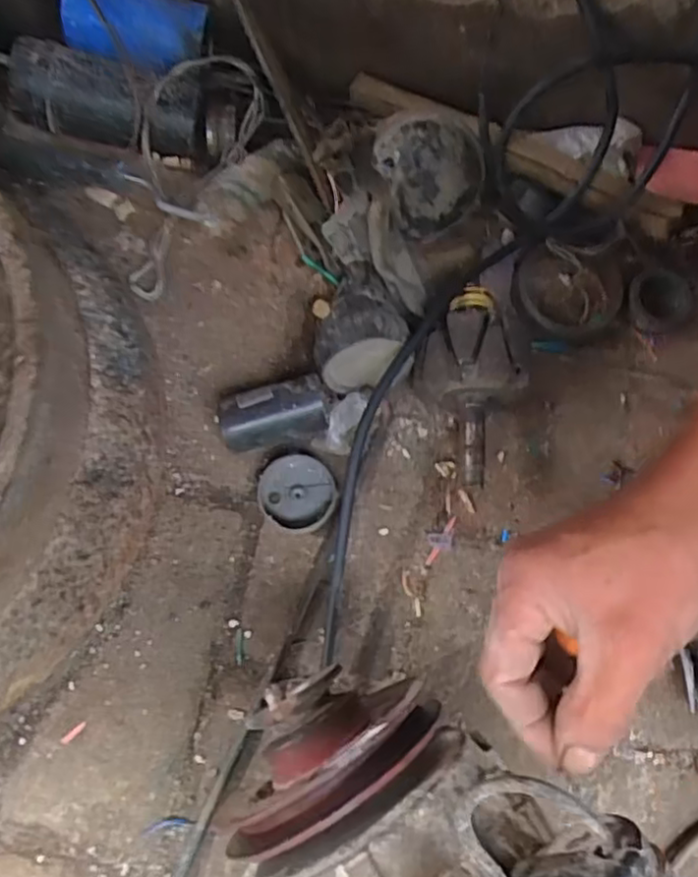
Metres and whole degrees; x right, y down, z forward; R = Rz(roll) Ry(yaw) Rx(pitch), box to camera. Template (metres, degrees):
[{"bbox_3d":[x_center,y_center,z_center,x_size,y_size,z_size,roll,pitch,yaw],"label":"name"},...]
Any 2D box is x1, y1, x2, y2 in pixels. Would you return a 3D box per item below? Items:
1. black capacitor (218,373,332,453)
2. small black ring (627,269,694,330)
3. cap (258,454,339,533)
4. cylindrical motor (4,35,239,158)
[{"bbox_3d":[-0.053,-0.017,0.487,0.078,0.043,0.042,-14,79,-4],"label":"black capacitor"},{"bbox_3d":[0.237,-0.106,0.518,0.049,0.018,0.047,0,78,-1],"label":"small black ring"},{"bbox_3d":[-0.037,0.039,0.481,0.053,0.017,0.056,0,78,-1],"label":"cap"},{"bbox_3d":[-0.161,-0.243,0.490,0.157,0.050,0.053,9,78,-12],"label":"cylindrical motor"}]

